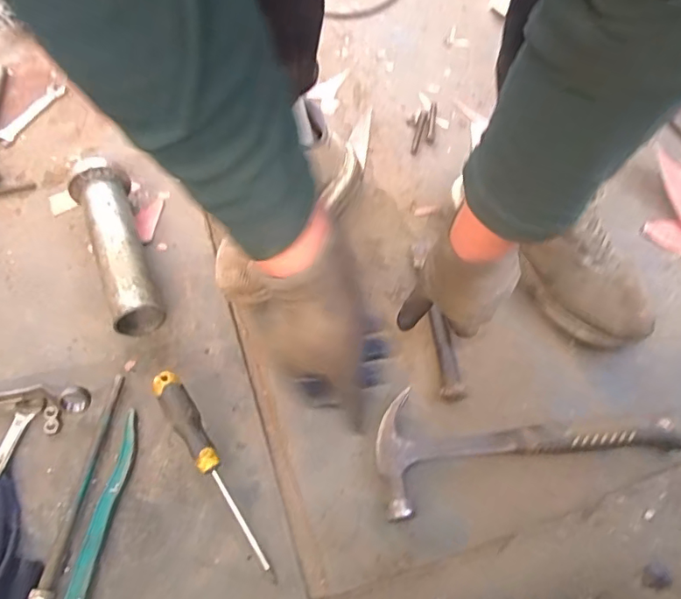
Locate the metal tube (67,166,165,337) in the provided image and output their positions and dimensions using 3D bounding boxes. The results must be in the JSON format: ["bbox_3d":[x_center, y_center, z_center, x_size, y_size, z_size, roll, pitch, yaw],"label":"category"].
[{"bbox_3d":[-0.292,-0.064,0.661,0.067,0.071,0.234,-22,62,-10],"label":"metal tube"}]

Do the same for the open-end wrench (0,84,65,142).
[{"bbox_3d":[-0.522,-0.319,0.852,0.033,0.008,0.144,18,62,12],"label":"open-end wrench"}]

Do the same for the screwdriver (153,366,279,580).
[{"bbox_3d":[-0.129,0.176,0.517,0.028,0.022,0.230,-30,81,-14],"label":"screwdriver"}]

